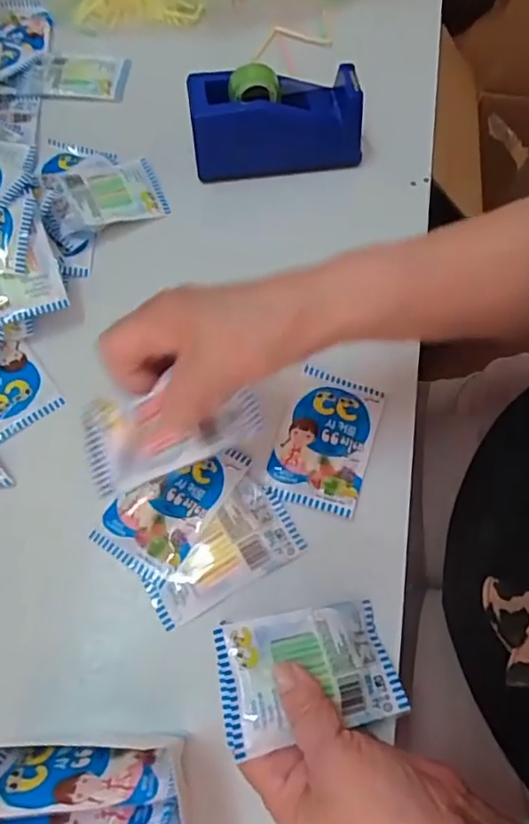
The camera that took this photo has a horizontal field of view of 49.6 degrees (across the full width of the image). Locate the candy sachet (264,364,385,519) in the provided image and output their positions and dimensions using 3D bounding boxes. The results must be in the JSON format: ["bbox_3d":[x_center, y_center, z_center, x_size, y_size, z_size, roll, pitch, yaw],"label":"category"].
[{"bbox_3d":[0.044,0.019,0.408,0.064,0.008,0.103,16,65,8],"label":"candy sachet"}]

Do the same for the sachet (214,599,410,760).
[{"bbox_3d":[0.026,0.144,0.321,0.103,0.009,0.063,-2,58,-23],"label":"sachet"}]

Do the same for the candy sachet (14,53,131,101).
[{"bbox_3d":[-0.195,-0.341,0.584,0.105,0.011,0.064,2,64,-2],"label":"candy sachet"}]

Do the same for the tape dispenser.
[{"bbox_3d":[0.010,-0.255,0.501,0.146,0.072,0.052,-7,64,-3],"label":"tape dispenser"}]

